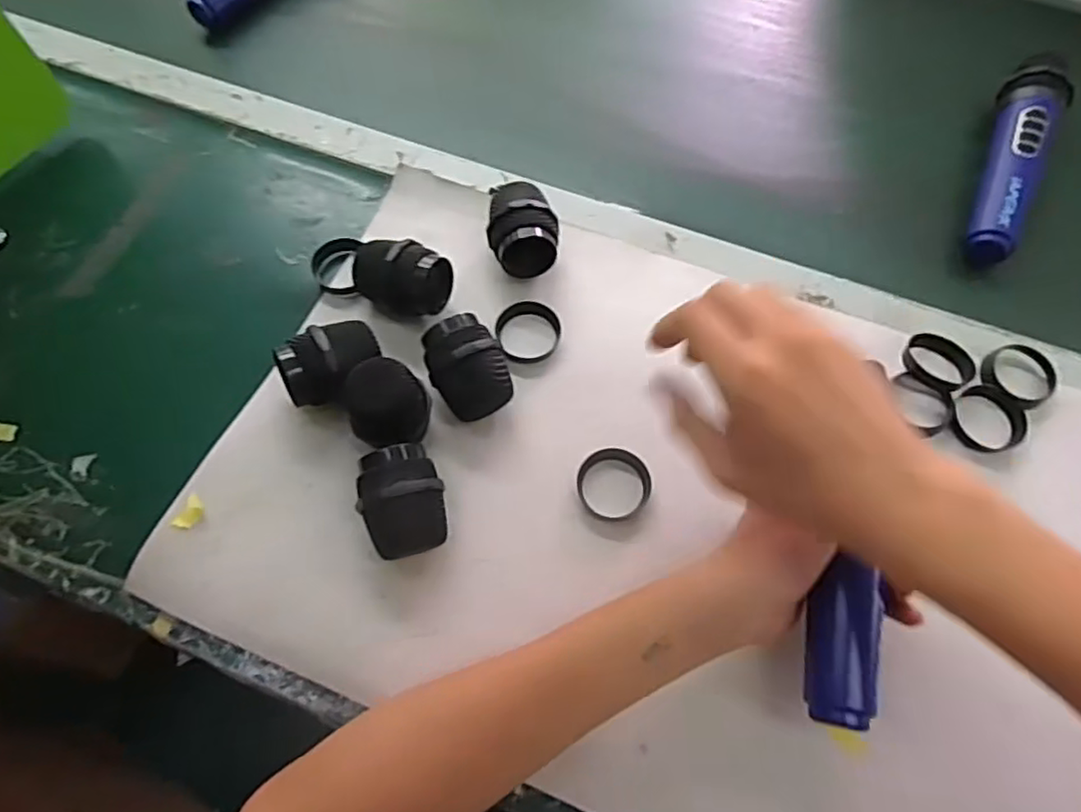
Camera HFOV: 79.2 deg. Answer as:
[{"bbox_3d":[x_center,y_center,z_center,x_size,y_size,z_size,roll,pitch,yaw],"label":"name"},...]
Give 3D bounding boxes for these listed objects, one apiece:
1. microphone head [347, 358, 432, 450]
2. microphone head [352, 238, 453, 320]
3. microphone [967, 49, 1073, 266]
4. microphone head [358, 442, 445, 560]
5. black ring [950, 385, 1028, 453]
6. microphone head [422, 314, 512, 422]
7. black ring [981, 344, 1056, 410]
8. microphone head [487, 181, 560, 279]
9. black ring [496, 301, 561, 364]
[{"bbox_3d":[-0.089,0.002,0.389,0.045,0.051,0.047,-12,65,-6],"label":"microphone head"},{"bbox_3d":[-0.094,-0.084,0.437,0.063,0.049,0.044,18,66,8],"label":"microphone head"},{"bbox_3d":[0.355,-0.188,0.487,0.040,0.036,0.187,26,67,12],"label":"microphone"},{"bbox_3d":[-0.078,0.053,0.370,0.044,0.045,0.057,-15,65,-7],"label":"microphone head"},{"bbox_3d":[0.281,0.007,0.410,0.047,0.012,0.042,-27,67,-12],"label":"black ring"},{"bbox_3d":[-0.046,-0.024,0.407,0.045,0.048,0.058,-20,66,-9],"label":"microphone head"},{"bbox_3d":[0.311,-0.021,0.423,0.045,0.008,0.044,0,64,0],"label":"black ring"},{"bbox_3d":[-0.011,-0.120,0.449,0.047,0.046,0.064,-3,65,-1],"label":"microphone head"},{"bbox_3d":[-0.008,-0.051,0.440,0.042,0.010,0.042,0,64,0],"label":"black ring"}]

